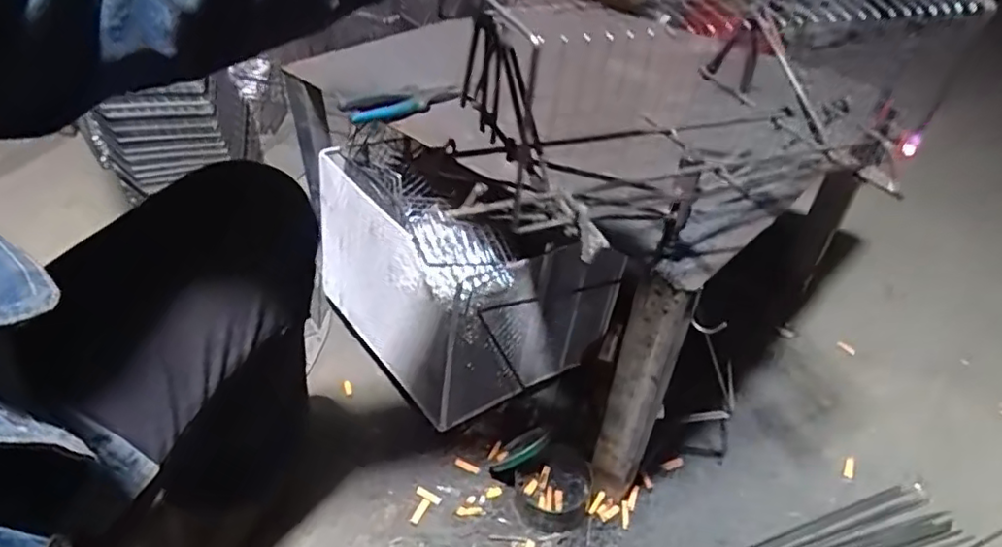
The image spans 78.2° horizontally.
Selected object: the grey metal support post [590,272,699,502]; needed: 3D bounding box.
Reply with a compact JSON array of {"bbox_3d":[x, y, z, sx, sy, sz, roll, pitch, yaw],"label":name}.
[{"bbox_3d":[0.142,0.146,0.670,0.059,0.380,0.040,15,42,15],"label":"grey metal support post"}]

